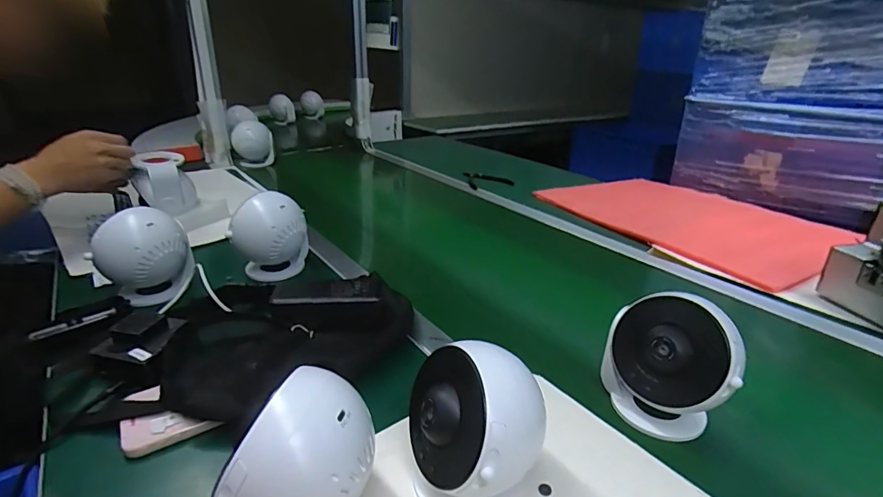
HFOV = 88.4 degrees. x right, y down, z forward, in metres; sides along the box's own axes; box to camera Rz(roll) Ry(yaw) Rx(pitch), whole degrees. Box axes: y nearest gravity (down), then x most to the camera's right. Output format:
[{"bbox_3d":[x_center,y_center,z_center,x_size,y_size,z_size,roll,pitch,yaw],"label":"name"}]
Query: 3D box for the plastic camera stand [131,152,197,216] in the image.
[{"bbox_3d":[-0.499,-0.119,0.827,0.081,0.098,0.075,-6,26,-15],"label":"plastic camera stand"}]

